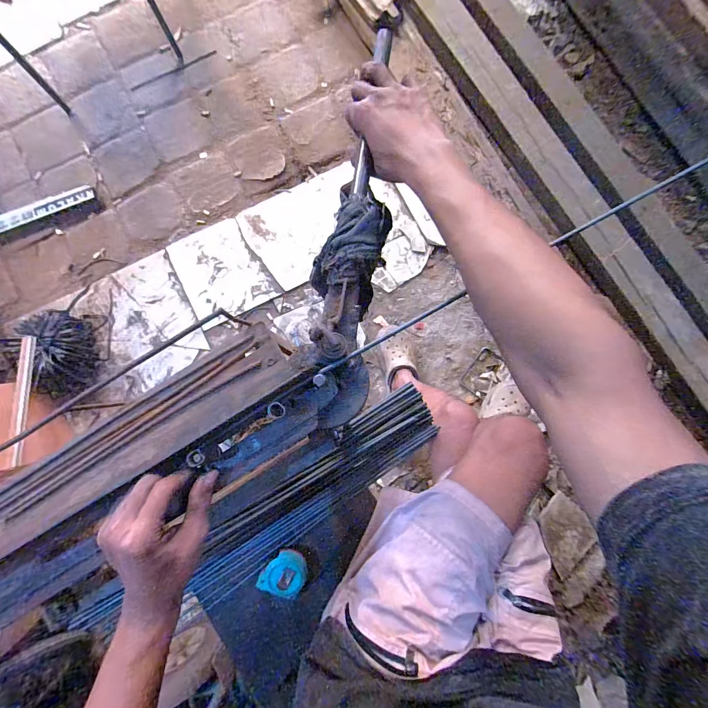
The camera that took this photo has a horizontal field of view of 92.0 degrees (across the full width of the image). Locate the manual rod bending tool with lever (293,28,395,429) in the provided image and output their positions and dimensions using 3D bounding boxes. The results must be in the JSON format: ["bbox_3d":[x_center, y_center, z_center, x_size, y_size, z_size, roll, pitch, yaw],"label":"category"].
[{"bbox_3d":[-0.002,-0.140,0.358,0.073,0.068,0.419,8,83,1],"label":"manual rod bending tool with lever"}]

